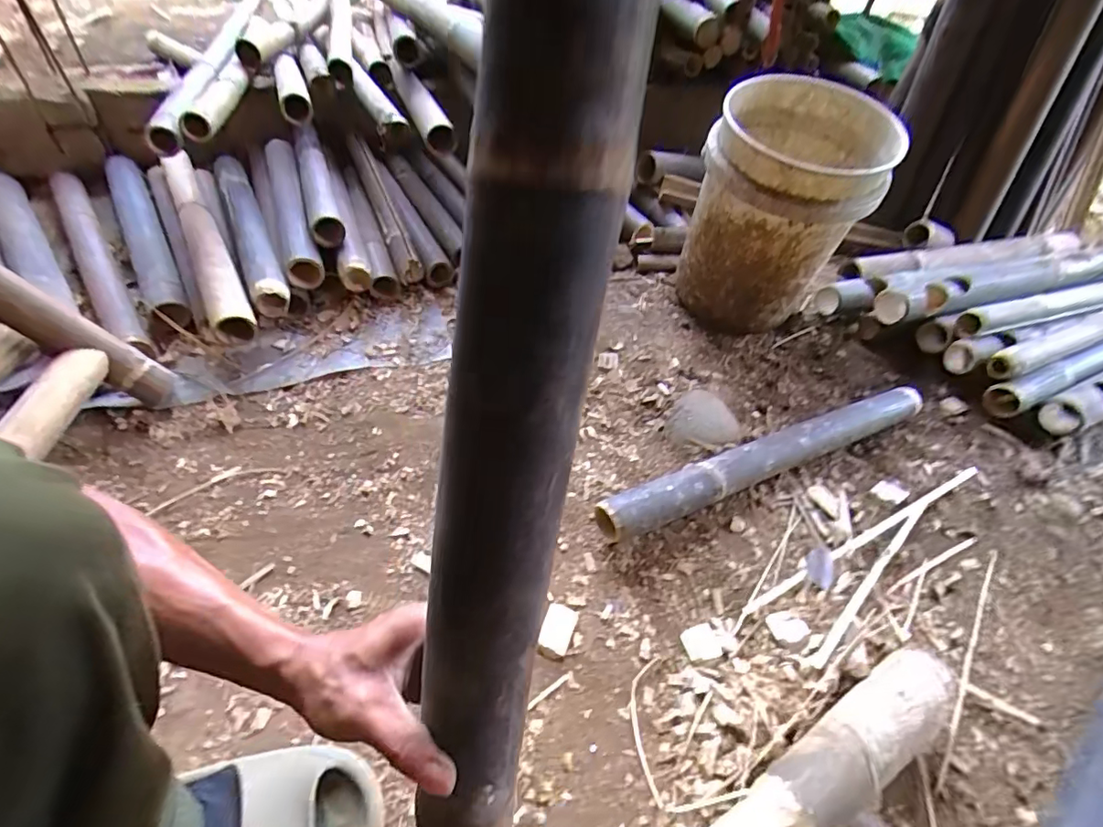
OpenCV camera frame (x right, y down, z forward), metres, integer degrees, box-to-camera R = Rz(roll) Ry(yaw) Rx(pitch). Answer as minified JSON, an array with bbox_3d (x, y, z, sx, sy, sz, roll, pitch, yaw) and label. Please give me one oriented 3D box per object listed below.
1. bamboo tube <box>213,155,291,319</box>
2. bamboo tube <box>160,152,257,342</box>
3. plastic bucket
[{"bbox_3d":[-0.576,-0.356,0.993,0.058,0.055,0.539,-19,51,-23],"label":"bamboo tube"},{"bbox_3d":[-0.624,-0.321,0.933,0.055,0.065,0.594,-22,52,-25],"label":"bamboo tube"},{"bbox_3d":[0.420,-0.370,1.007,0.289,0.394,0.289,21,48,13],"label":"plastic bucket"}]

